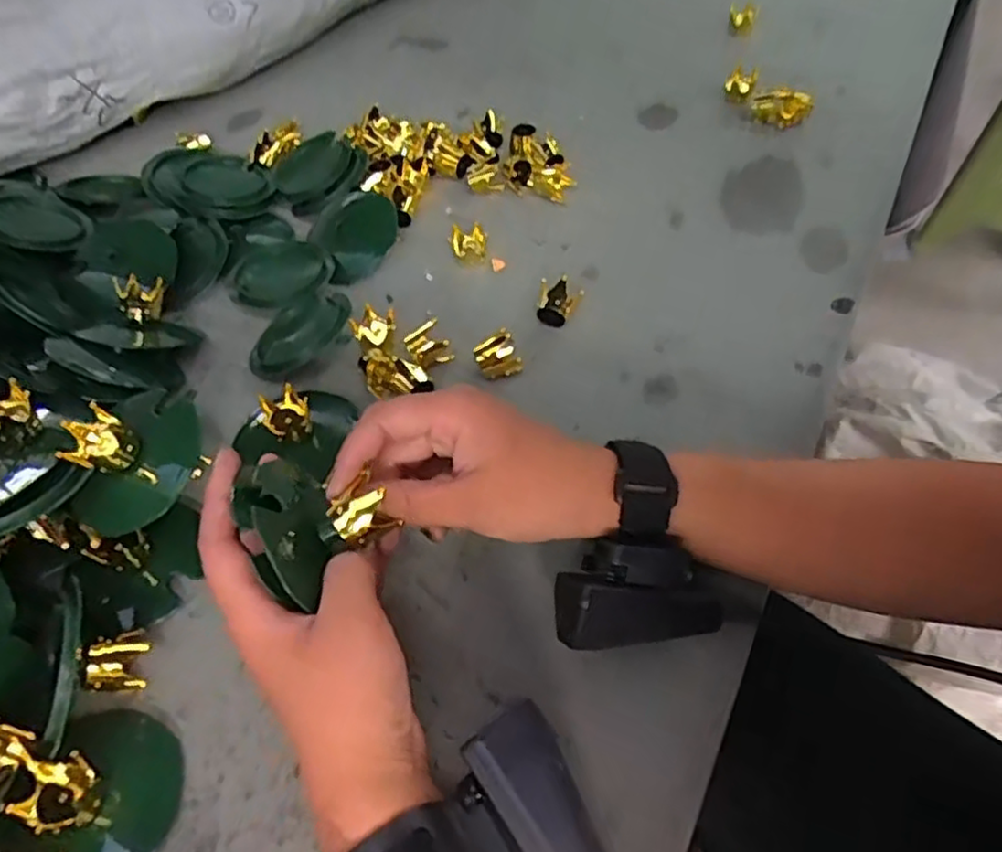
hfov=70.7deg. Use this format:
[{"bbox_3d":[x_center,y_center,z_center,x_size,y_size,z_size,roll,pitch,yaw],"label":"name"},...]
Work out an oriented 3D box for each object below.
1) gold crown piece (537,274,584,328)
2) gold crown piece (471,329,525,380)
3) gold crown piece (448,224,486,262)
[{"bbox_3d":[0.039,-0.081,0.464,0.027,0.026,0.025,7,53,10],"label":"gold crown piece"},{"bbox_3d":[-0.002,-0.044,0.440,0.027,0.024,0.019,-20,53,-11],"label":"gold crown piece"},{"bbox_3d":[-0.023,-0.132,0.513,0.024,0.019,0.023,0,52,4],"label":"gold crown piece"}]

